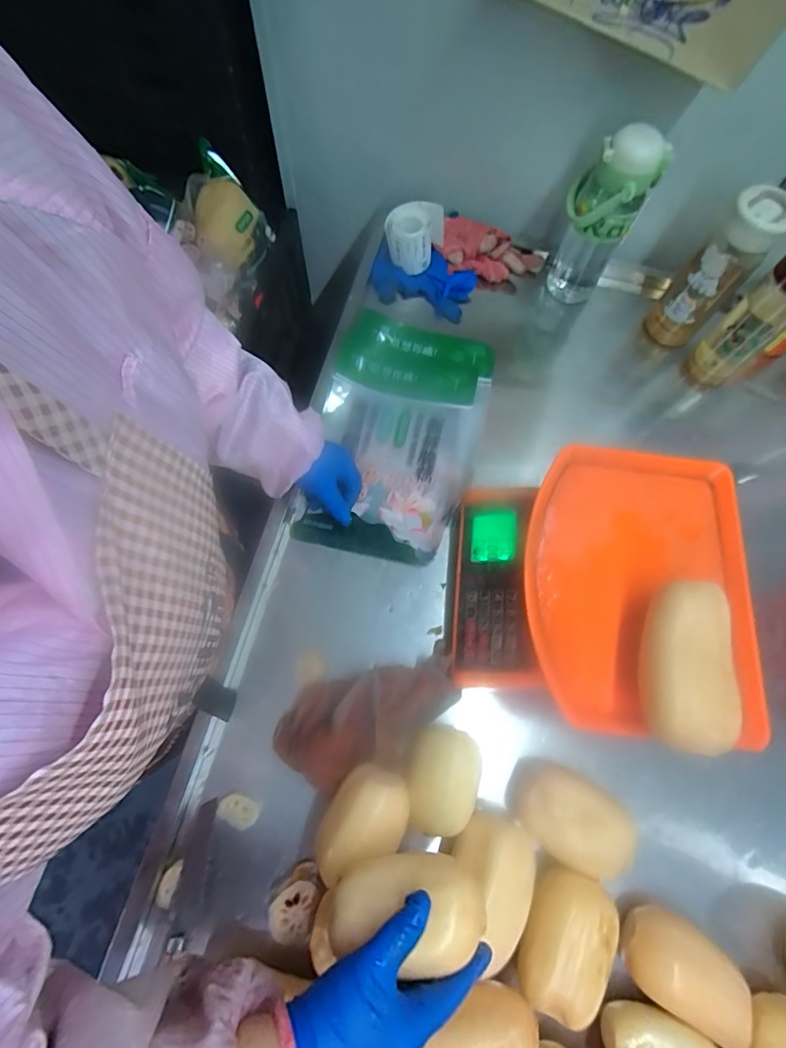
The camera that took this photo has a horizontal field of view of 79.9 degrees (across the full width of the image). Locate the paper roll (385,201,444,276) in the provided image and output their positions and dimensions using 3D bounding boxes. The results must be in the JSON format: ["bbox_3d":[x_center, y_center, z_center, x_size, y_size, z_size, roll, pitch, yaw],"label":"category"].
[{"bbox_3d":[0.031,-0.428,0.707,0.087,0.070,0.068,4,70,-1],"label":"paper roll"}]

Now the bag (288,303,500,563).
[{"bbox_3d":[0.010,-0.128,0.645,0.211,0.025,0.358,12,70,2],"label":"bag"}]

